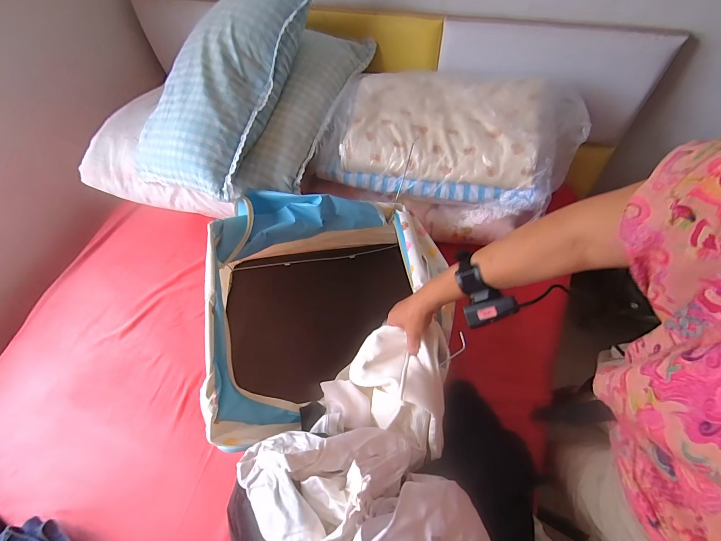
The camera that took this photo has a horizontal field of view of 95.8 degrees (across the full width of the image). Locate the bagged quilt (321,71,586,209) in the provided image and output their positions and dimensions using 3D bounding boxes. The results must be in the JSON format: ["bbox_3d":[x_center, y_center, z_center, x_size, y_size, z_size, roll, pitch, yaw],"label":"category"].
[{"bbox_3d":[0.190,-0.314,0.774,0.550,0.154,0.269,14,67,13],"label":"bagged quilt"}]

